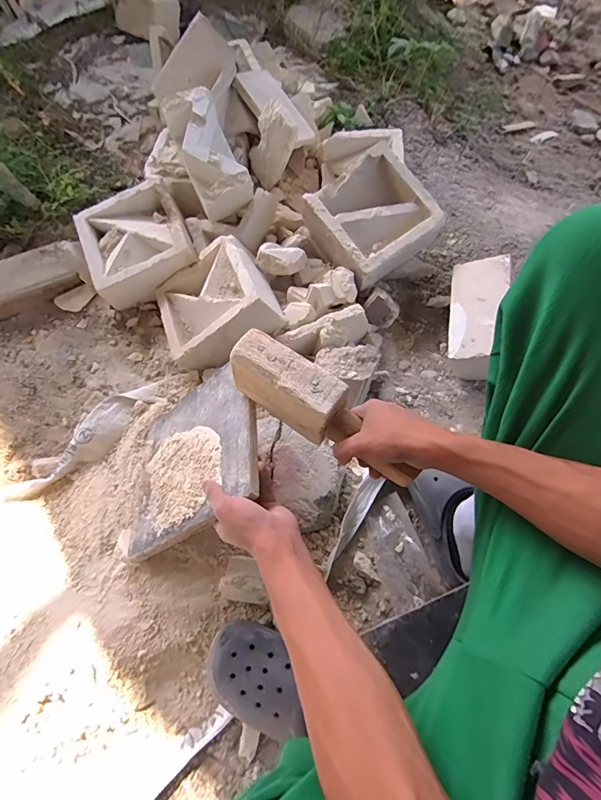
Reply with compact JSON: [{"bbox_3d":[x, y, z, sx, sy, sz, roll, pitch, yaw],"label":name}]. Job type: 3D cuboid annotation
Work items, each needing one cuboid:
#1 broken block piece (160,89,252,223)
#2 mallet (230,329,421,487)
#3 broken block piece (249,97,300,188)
[{"bbox_3d":[-0.182,-0.480,0.819,0.104,0.108,0.213,-28,96,-10],"label":"broken block piece"},{"bbox_3d":[0.028,0.013,0.486,0.241,0.081,0.056,33,72,13],"label":"mallet"},{"bbox_3d":[-0.062,-0.559,0.910,0.092,0.183,0.044,31,70,-11],"label":"broken block piece"}]

